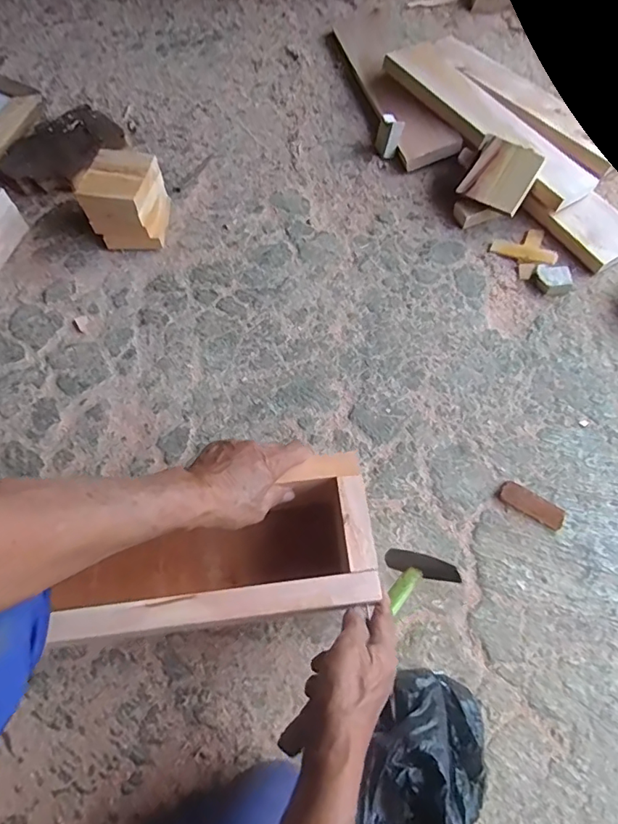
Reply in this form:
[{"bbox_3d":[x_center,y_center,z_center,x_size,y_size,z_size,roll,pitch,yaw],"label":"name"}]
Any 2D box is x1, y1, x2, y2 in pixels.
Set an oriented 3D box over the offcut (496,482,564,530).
[{"bbox_3d":[0.308,0.129,0.692,0.089,0.011,0.031,31,68,14],"label":"offcut"}]

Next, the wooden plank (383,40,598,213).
[{"bbox_3d":[0.337,-0.577,0.976,0.152,0.033,0.501,-24,67,-21],"label":"wooden plank"}]

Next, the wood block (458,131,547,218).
[{"bbox_3d":[0.335,-0.415,0.880,0.109,0.015,0.106,34,105,16],"label":"wood block"}]

